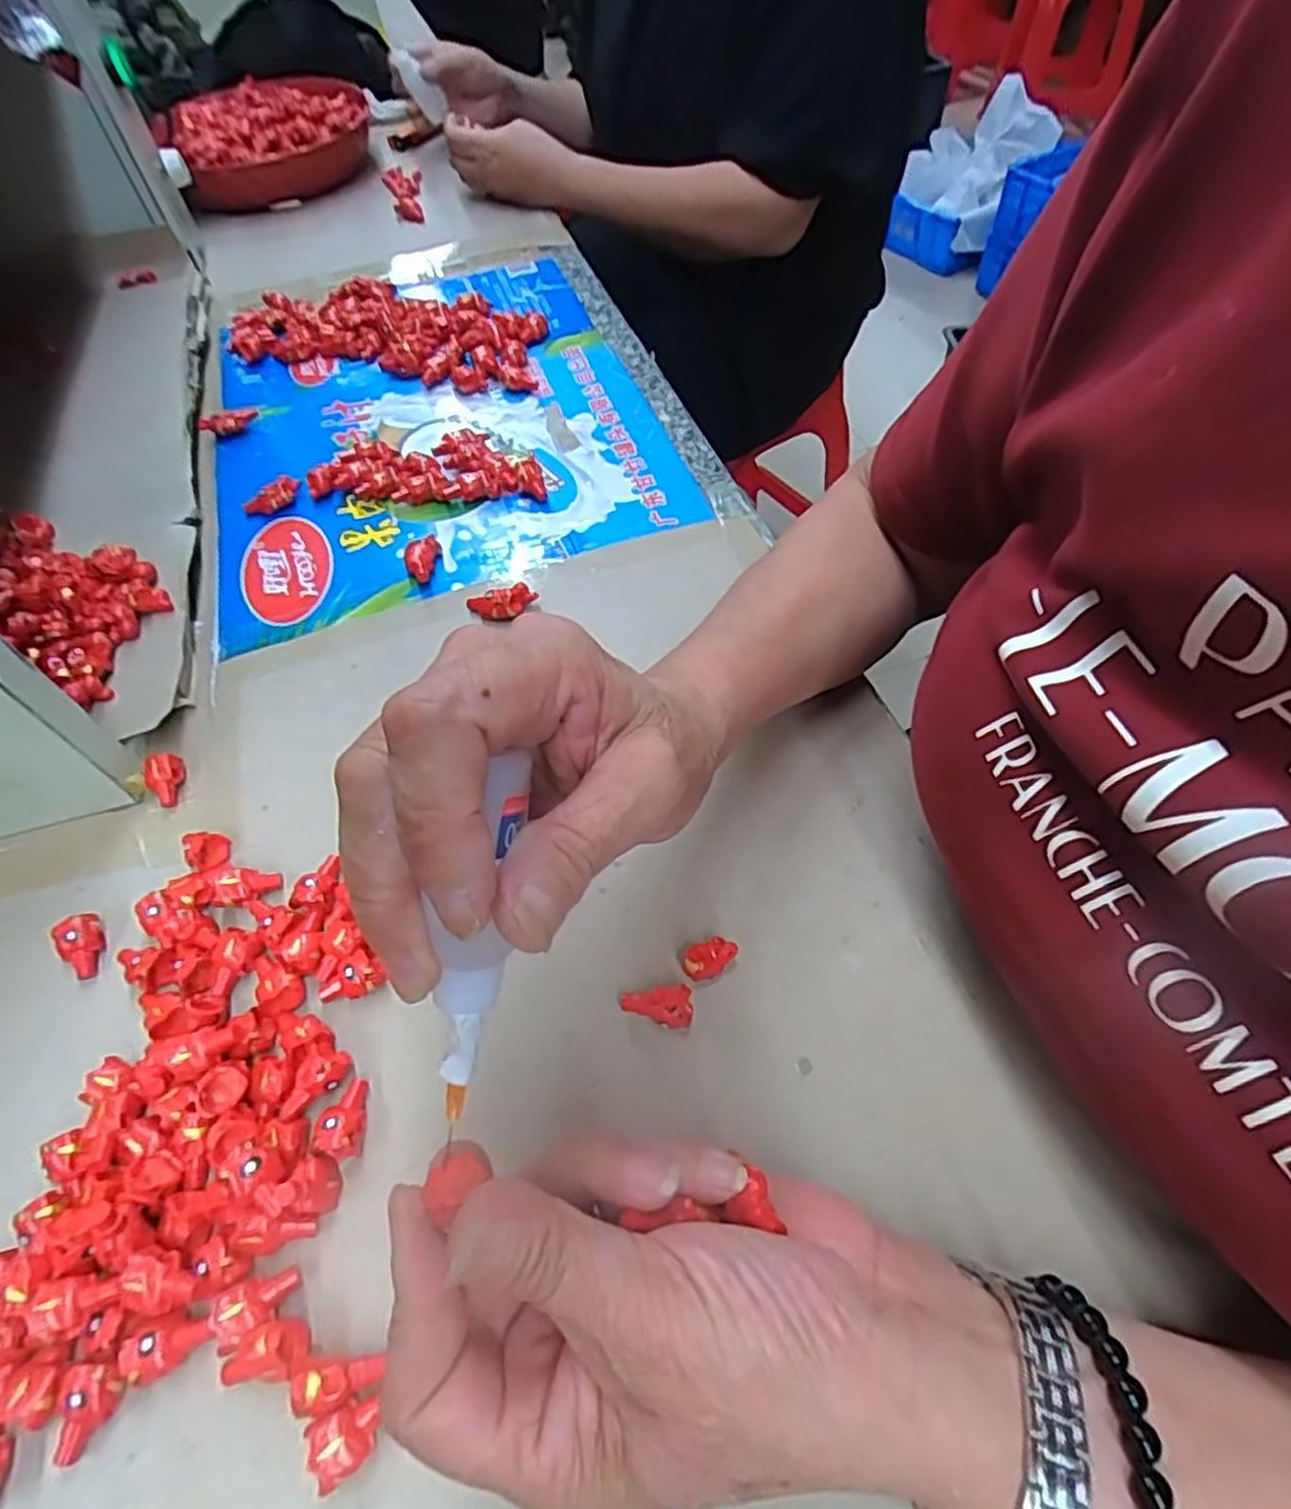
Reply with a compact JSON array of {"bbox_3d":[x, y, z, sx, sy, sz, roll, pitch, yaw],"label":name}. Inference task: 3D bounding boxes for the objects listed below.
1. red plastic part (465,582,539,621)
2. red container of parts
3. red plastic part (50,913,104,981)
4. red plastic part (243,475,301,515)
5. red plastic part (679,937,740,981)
[{"bbox_3d":[-0.079,-0.084,0.406,0.038,0.015,0.017,-11,56,-3],"label":"red plastic part"},{"bbox_3d":[-0.402,-0.662,0.799,0.221,0.068,0.208,-23,57,-11],"label":"red container of parts"},{"bbox_3d":[-0.238,0.080,0.312,0.017,0.013,0.022,-36,61,-19],"label":"red plastic part"},{"bbox_3d":[-0.239,-0.165,0.474,0.037,0.018,0.012,-38,61,-20],"label":"red plastic part"},{"bbox_3d":[0.025,0.079,0.286,0.022,0.009,0.014,-22,57,-10],"label":"red plastic part"}]

